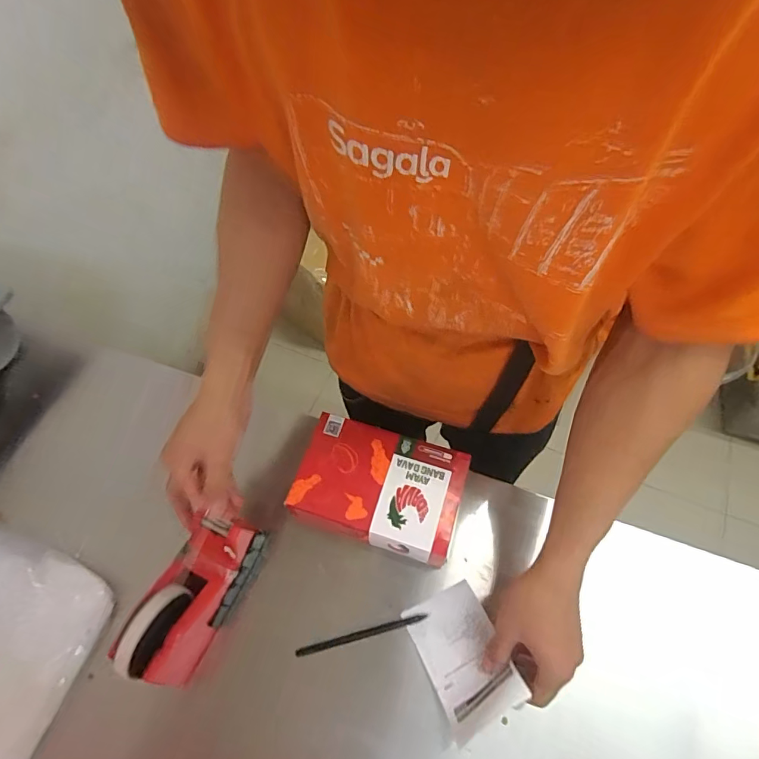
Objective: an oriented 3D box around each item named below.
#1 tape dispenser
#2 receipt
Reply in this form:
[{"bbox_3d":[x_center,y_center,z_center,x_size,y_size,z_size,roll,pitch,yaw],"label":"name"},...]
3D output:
[{"bbox_3d":[-0.182,0.210,0.455,0.065,0.104,0.150,18,64,12],"label":"tape dispenser"},{"bbox_3d":[0.082,0.267,0.447,0.080,0.045,0.114,-24,64,-10],"label":"receipt"}]

